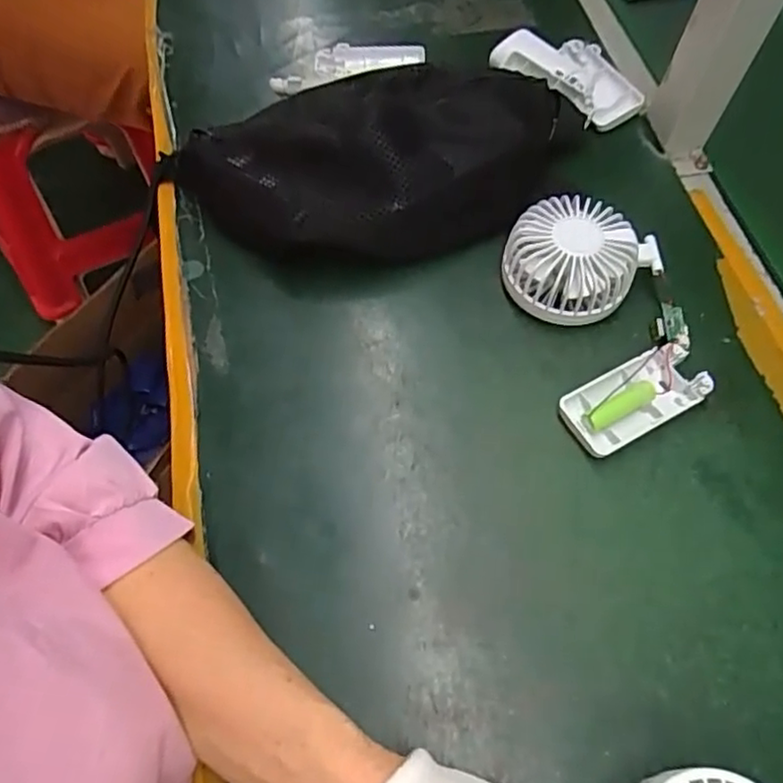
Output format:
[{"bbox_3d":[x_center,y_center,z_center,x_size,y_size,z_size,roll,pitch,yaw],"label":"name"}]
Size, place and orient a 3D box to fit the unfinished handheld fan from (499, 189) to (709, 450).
[{"bbox_3d":[0.143,-0.051,0.426,0.099,0.048,0.165,-13,63,-9],"label":"unfinished handheld fan"}]

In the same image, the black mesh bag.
[{"bbox_3d":[-0.019,-0.168,0.469,0.301,0.082,0.142,-3,61,-3],"label":"black mesh bag"}]

